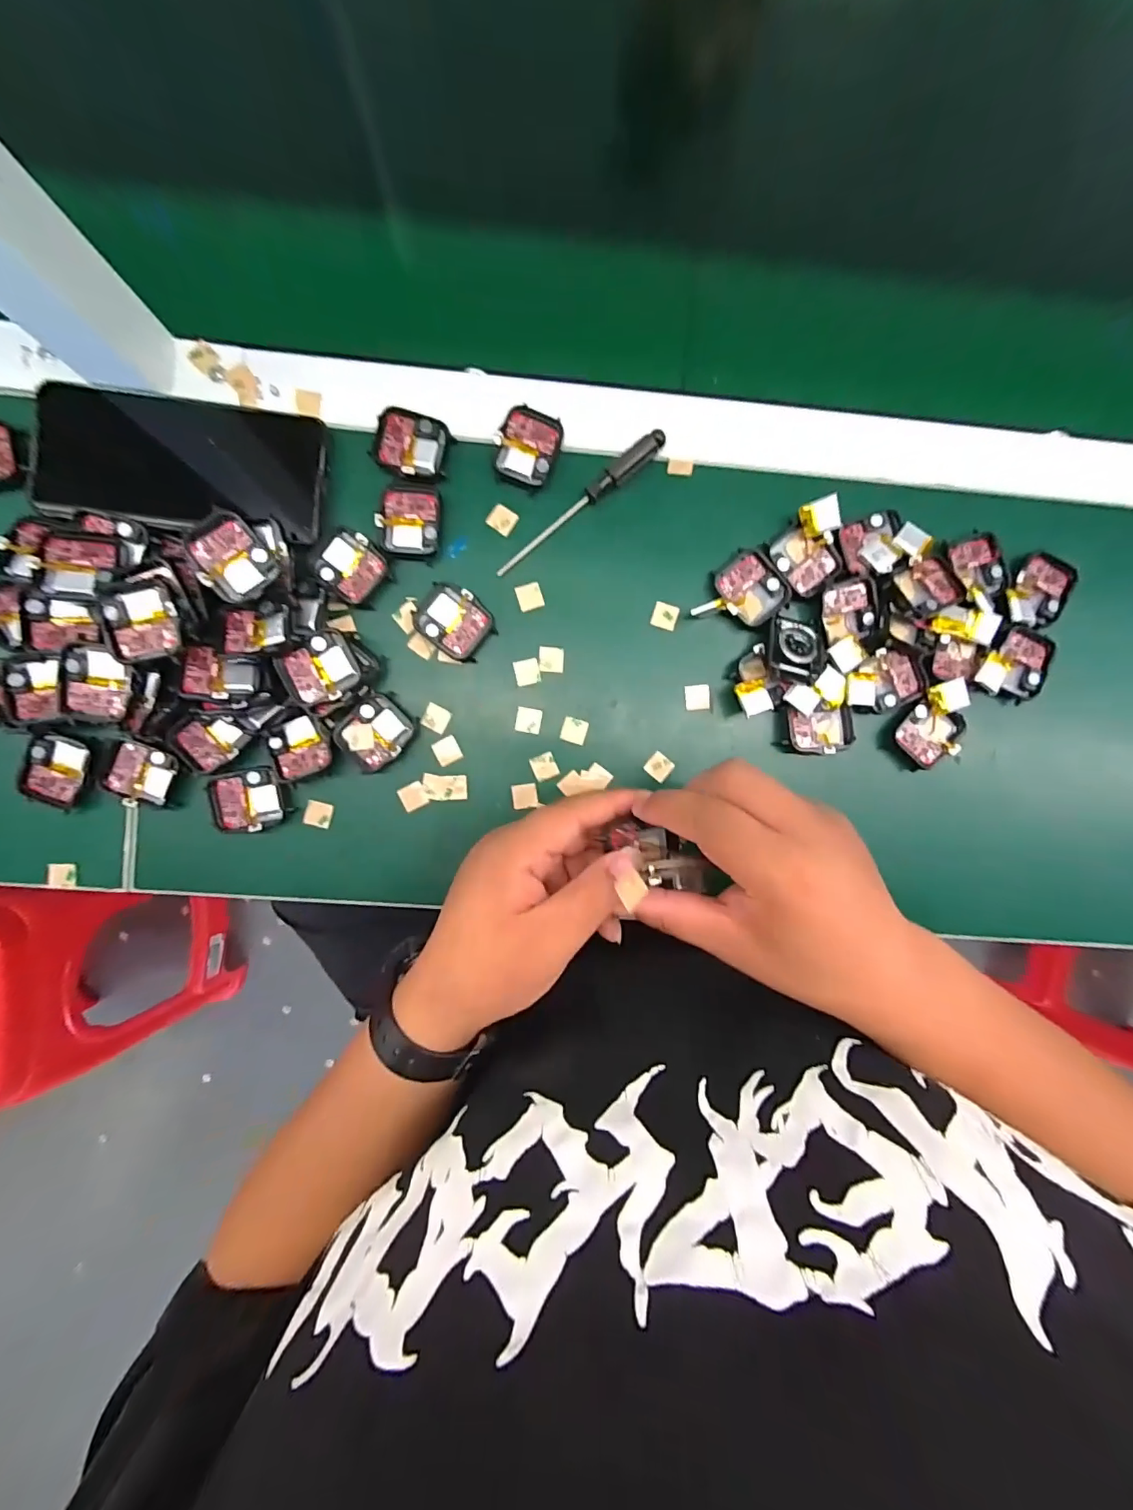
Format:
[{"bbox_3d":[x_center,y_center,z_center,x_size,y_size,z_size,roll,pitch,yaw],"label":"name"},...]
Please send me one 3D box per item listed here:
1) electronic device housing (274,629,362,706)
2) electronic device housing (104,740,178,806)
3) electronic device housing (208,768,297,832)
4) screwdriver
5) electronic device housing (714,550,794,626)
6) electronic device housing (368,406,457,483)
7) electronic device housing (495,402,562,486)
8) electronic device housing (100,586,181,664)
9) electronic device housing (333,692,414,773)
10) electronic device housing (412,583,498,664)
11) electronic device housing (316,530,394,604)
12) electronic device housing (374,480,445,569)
[{"bbox_3d":[-0.143,-0.049,0.297,0.040,0.008,0.037,-33,94,-5],"label":"electronic device housing"},{"bbox_3d":[-0.259,0.009,0.312,0.038,0.006,0.037,13,91,-4],"label":"electronic device housing"},{"bbox_3d":[-0.195,0.028,0.317,0.043,0.009,0.037,-11,93,-3],"label":"electronic device housing"},{"bbox_3d":[0.009,-0.157,0.320,0.130,0.011,0.011,-40,94,-1],"label":"screwdriver"},{"bbox_3d":[0.117,-0.105,0.328,0.038,0.010,0.044,-44,94,-1],"label":"electronic device housing"},{"bbox_3d":[-0.095,-0.190,0.314,0.044,0.007,0.039,15,91,-4],"label":"electronic device housing"},{"bbox_3d":[-0.024,-0.192,0.318,0.036,0.007,0.042,23,91,-4],"label":"electronic device housing"},{"bbox_3d":[-0.229,-0.072,0.279,0.037,0.012,0.039,-9,90,-3],"label":"electronic device housing"},{"bbox_3d":[-0.120,-0.014,0.318,0.040,0.012,0.042,44,89,-4],"label":"electronic device housing"},{"bbox_3d":[-0.070,-0.084,0.321,0.045,0.010,0.038,38,90,-4],"label":"electronic device housing"},{"bbox_3d":[-0.132,-0.116,0.314,0.038,0.007,0.036,44,89,-4],"label":"electronic device housing"},{"bbox_3d":[-0.096,-0.144,0.315,0.037,0.005,0.046,4,92,-3],"label":"electronic device housing"}]

